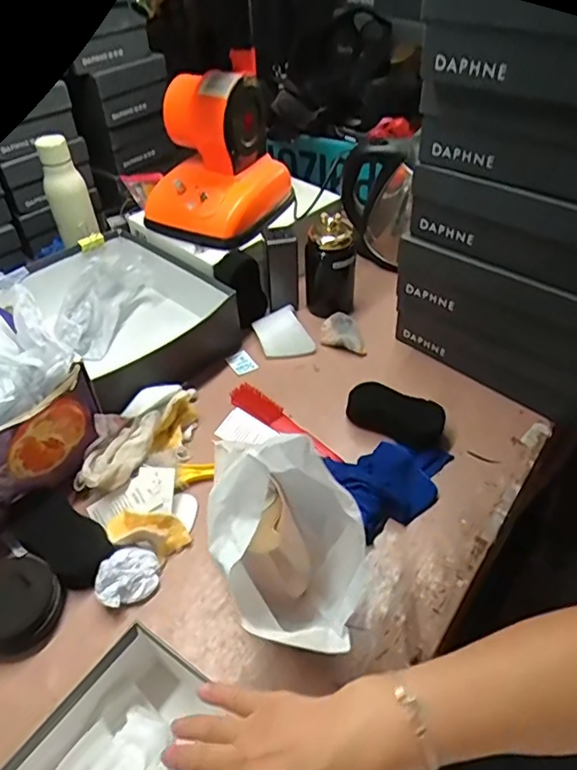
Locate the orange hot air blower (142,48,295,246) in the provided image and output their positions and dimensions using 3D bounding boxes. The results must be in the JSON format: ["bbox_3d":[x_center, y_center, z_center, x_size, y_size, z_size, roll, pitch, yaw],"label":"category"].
[{"bbox_3d":[-0.108,-0.358,0.882,0.168,0.199,0.211,25,50,25],"label":"orange hot air blower"}]

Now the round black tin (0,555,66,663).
[{"bbox_3d":[-0.279,0.223,0.580,0.085,0.042,0.094,6,45,8],"label":"round black tin"}]

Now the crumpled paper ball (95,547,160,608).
[{"bbox_3d":[-0.170,0.201,0.606,0.065,0.034,0.052,-23,48,-20],"label":"crumpled paper ball"}]

